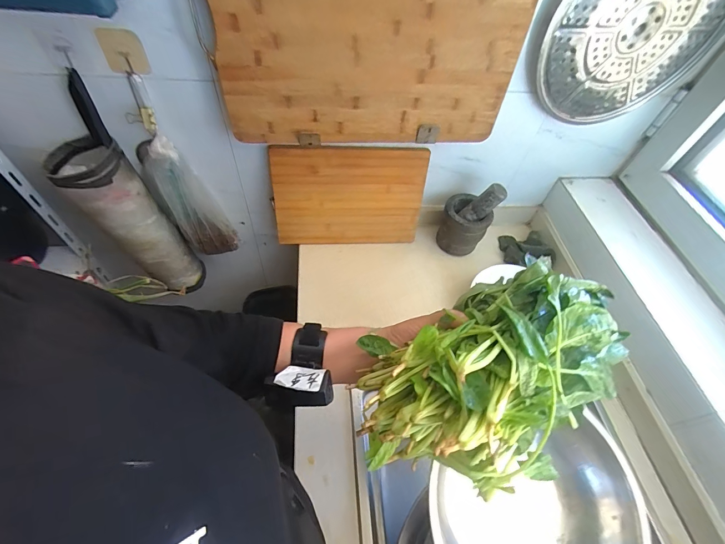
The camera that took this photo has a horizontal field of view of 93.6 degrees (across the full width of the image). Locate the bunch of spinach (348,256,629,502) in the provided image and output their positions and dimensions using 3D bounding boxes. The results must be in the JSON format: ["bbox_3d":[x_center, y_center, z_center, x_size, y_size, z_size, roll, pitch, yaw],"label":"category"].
[{"bbox_3d":[0.133,0.082,0.327,0.284,0.094,0.152,-26,58,-23],"label":"bunch of spinach"}]

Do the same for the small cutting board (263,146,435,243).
[{"bbox_3d":[-0.025,-0.153,0.722,0.314,0.224,0.012,-2,39,-9],"label":"small cutting board"}]

